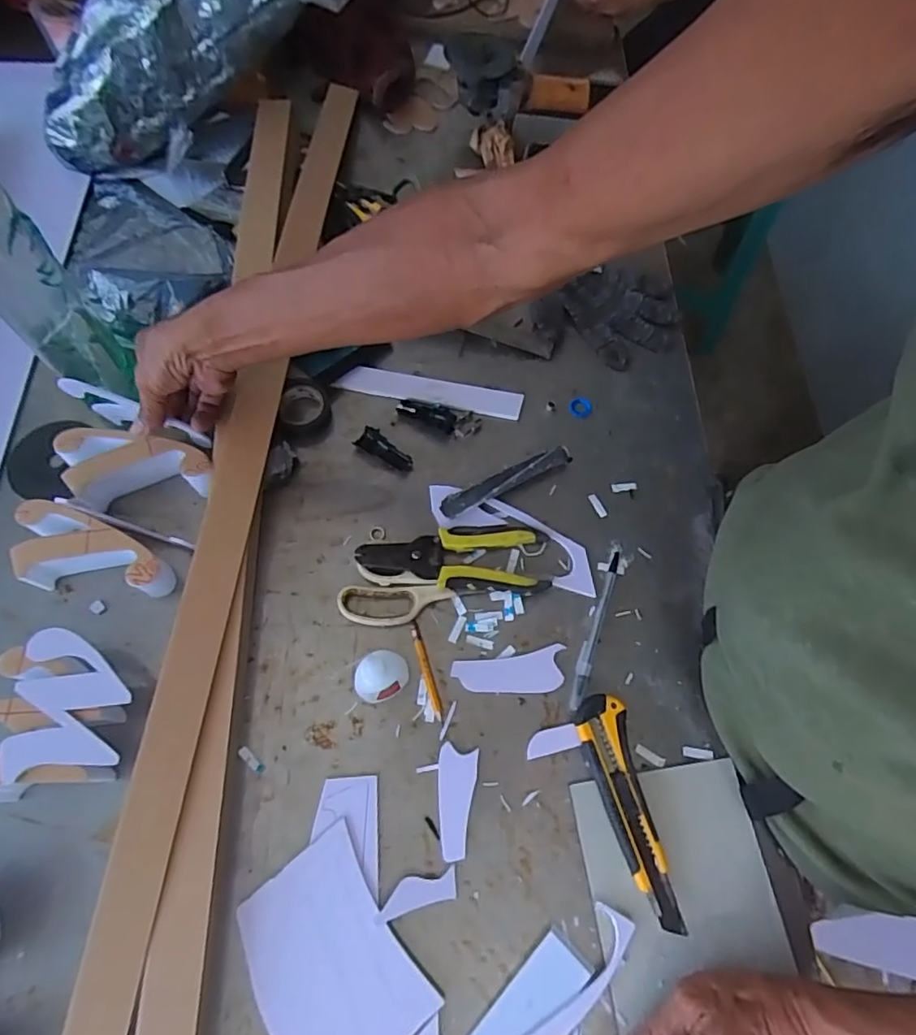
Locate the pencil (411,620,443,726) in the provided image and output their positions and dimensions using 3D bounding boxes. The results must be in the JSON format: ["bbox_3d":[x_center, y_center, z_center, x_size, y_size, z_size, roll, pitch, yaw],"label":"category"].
[{"bbox_3d":[-0.028,0.132,0.490,0.008,0.006,0.087,-15,68,-9],"label":"pencil"}]

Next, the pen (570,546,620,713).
[{"bbox_3d":[0.123,0.097,0.512,0.013,0.007,0.149,19,67,6],"label":"pen"}]

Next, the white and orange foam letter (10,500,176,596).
[{"bbox_3d":[-0.316,0.036,0.499,0.131,0.048,0.064,13,66,3],"label":"white and orange foam letter"}]

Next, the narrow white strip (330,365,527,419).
[{"bbox_3d":[-0.029,-0.136,0.607,0.193,0.005,0.034,10,75,1],"label":"narrow white strip"}]

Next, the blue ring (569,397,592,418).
[{"bbox_3d":[0.131,-0.118,0.609,0.024,0.005,0.025,1,66,-2],"label":"blue ring"}]

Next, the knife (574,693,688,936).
[{"bbox_3d":[0.130,0.228,0.450,0.039,0.023,0.165,-9,67,-7],"label":"knife"}]

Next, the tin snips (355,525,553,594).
[{"bbox_3d":[-0.003,0.036,0.527,0.172,0.020,0.066,1,66,-2],"label":"tin snips"}]

